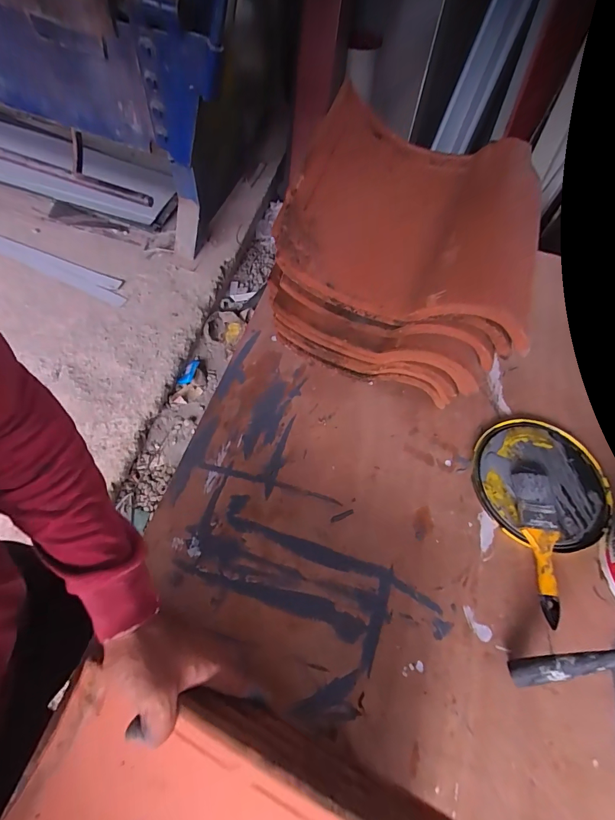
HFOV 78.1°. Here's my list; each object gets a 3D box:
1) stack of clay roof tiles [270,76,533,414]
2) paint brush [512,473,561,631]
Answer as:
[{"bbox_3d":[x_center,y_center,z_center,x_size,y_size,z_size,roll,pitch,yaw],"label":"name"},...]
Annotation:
[{"bbox_3d":[0.132,-0.203,0.573,0.303,0.263,0.298,20,64,4],"label":"stack of clay roof tiles"},{"bbox_3d":[0.317,0.179,0.506,0.051,0.029,0.184,1,61,-2],"label":"paint brush"}]

